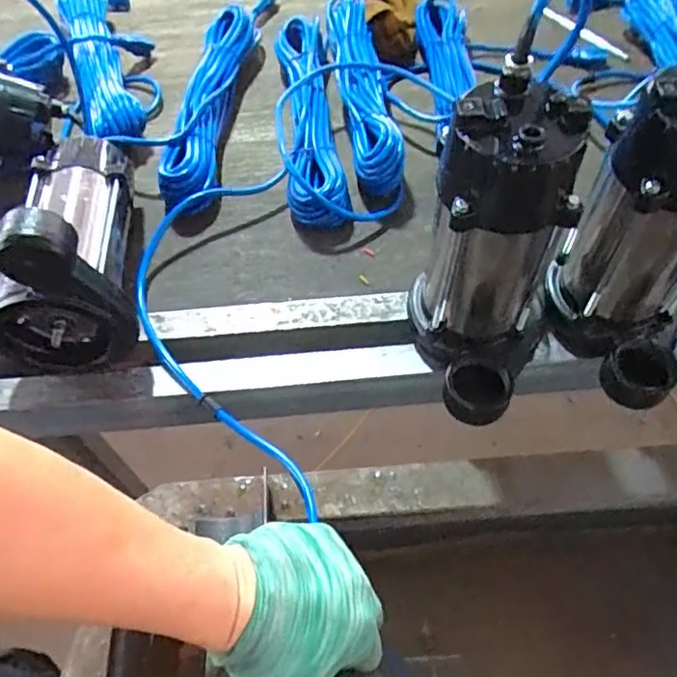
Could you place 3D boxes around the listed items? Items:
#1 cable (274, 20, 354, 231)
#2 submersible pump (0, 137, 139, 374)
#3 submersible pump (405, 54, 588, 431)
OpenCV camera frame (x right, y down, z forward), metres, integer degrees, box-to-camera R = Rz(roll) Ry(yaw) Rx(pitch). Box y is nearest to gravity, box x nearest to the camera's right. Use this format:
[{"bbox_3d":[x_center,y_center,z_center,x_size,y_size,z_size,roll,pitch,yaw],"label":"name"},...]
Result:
[{"bbox_3d":[-0.038,-0.273,0.728,0.070,0.057,0.350,-7,57,-3],"label":"cable"},{"bbox_3d":[-0.257,-0.109,0.565,0.115,0.169,0.245,-9,57,-4],"label":"submersible pump"},{"bbox_3d":[0.112,-0.048,0.465,0.109,0.244,0.141,12,58,9],"label":"submersible pump"}]

